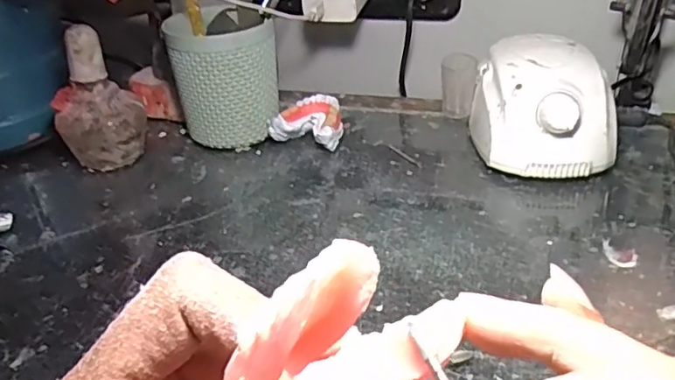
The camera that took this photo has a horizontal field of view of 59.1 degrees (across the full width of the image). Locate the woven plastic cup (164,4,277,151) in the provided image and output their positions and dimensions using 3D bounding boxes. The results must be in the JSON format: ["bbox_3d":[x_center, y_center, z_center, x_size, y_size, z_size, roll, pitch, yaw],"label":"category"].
[{"bbox_3d":[-0.101,-0.103,0.541,0.086,0.120,0.090,-3,32,2],"label":"woven plastic cup"}]

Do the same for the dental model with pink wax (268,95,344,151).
[{"bbox_3d":[-0.023,-0.060,0.547,0.062,0.035,0.050,11,35,22],"label":"dental model with pink wax"}]

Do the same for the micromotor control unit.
[{"bbox_3d":[0.168,-0.070,0.502,0.101,0.080,0.129,-1,33,5],"label":"micromotor control unit"}]

